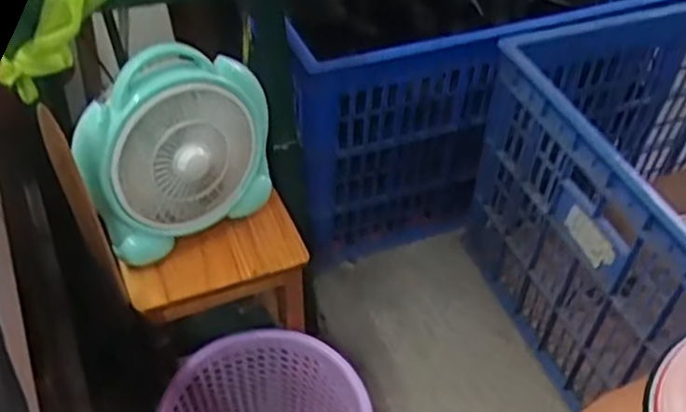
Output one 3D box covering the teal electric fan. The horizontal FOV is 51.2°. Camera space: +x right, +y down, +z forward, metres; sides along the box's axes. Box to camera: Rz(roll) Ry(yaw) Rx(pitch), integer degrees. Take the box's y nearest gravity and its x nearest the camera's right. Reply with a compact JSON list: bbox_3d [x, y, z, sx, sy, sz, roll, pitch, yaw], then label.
[{"bbox_3d":[-0.192,-0.065,0.849,0.235,0.216,0.074,-25,53,-26],"label":"teal electric fan"}]

